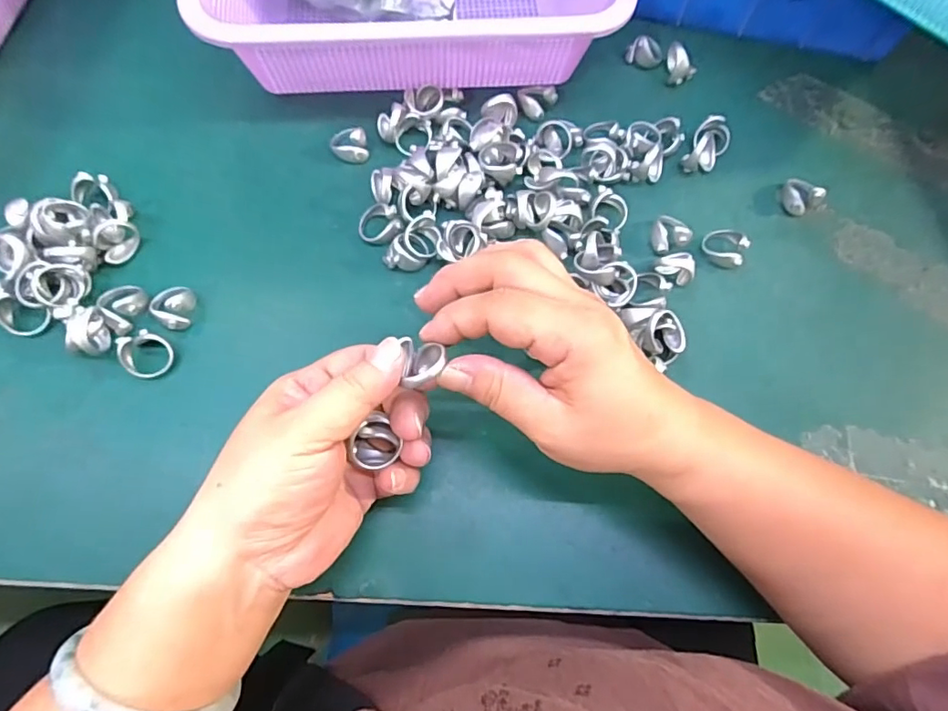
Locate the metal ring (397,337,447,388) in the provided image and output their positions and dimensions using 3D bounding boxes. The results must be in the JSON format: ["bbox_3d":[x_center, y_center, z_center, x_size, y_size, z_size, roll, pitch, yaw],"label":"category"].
[{"bbox_3d":[-0.022,0.004,0.234,0.019,0.016,0.023,5,71,-1],"label":"metal ring"}]

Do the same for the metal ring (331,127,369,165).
[{"bbox_3d":[-0.082,-0.137,0.351,0.025,0.019,0.014,6,71,0],"label":"metal ring"}]

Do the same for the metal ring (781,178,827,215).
[{"bbox_3d":[0.214,-0.105,0.353,0.017,0.018,0.024,-43,78,-15],"label":"metal ring"}]

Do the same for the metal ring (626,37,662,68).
[{"bbox_3d":[0.125,-0.220,0.390,0.026,0.018,0.012,-1,71,-3],"label":"metal ring"}]

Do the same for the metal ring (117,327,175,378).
[{"bbox_3d":[-0.183,-0.001,0.299,0.024,0.017,0.025,1,71,-2],"label":"metal ring"}]

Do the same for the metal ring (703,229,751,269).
[{"bbox_3d":[0.159,-0.068,0.337,0.027,0.020,0.019,34,73,9],"label":"metal ring"}]

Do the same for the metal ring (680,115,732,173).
[{"bbox_3d":[0.157,-0.143,0.359,0.023,0.024,0.040,35,73,9],"label":"metal ring"}]

